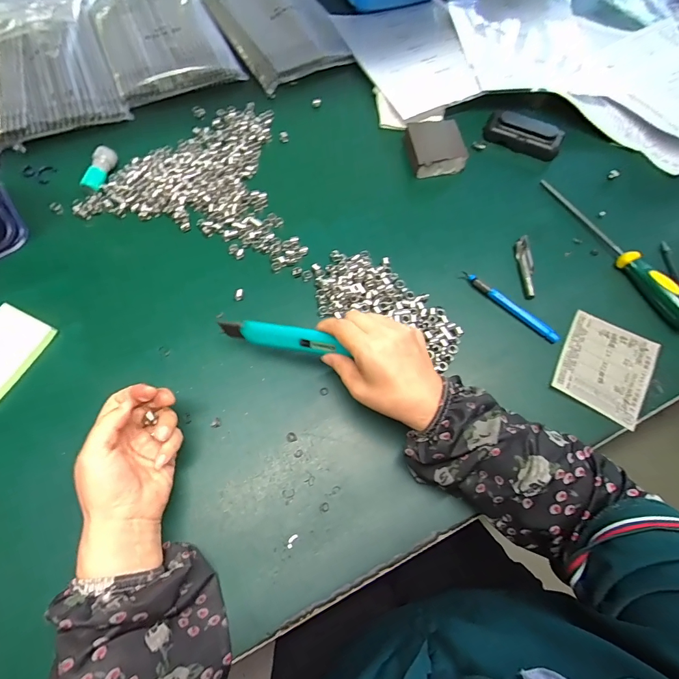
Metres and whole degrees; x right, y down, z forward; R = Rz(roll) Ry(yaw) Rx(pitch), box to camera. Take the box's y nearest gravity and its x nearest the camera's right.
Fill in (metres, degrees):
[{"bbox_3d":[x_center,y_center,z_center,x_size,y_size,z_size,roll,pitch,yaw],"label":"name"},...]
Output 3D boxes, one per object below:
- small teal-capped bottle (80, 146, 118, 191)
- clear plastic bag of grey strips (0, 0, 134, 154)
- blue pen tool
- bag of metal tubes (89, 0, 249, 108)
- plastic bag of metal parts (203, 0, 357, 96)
[{"bbox_3d":[-0.307,-0.220,0.478,0.023,0.019,0.062,9,67,3],"label":"small teal-capped bottle"},{"bbox_3d":[-0.454,-0.429,0.557,0.210,0.034,0.339,-18,68,-8],"label":"clear plastic bag of grey strips"},{"bbox_3d":[0.192,-0.039,0.418,0.008,0.011,0.122,-42,73,-16],"label":"blue pen tool"},{"bbox_3d":[-0.292,-0.502,0.603,0.183,0.015,0.304,-23,69,-10],"label":"bag of metal tubes"},{"bbox_3d":[-0.113,-0.554,0.629,0.182,0.021,0.333,-26,69,-11],"label":"plastic bag of metal parts"}]

